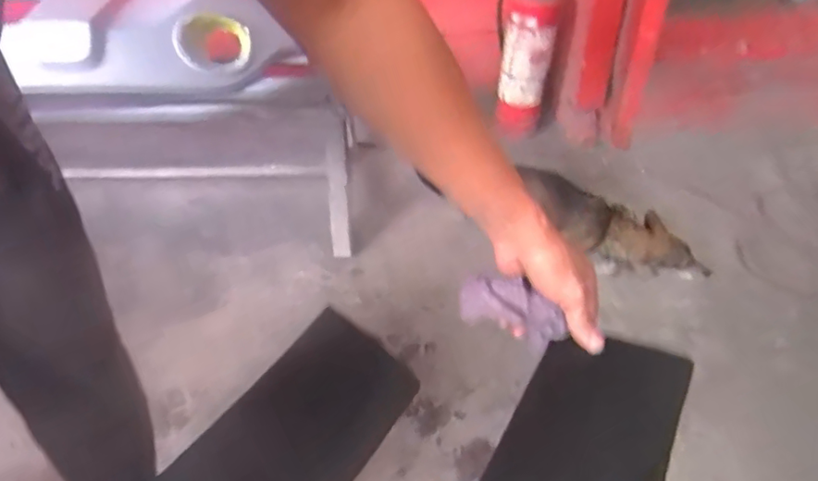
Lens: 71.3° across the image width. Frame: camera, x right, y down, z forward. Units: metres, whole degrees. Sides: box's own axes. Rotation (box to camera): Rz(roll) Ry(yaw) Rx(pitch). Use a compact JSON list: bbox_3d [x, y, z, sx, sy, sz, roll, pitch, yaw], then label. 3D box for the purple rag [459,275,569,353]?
[{"bbox_3d":[0.097,0.067,0.554,0.107,0.058,0.028,19,45,19],"label":"purple rag"}]

